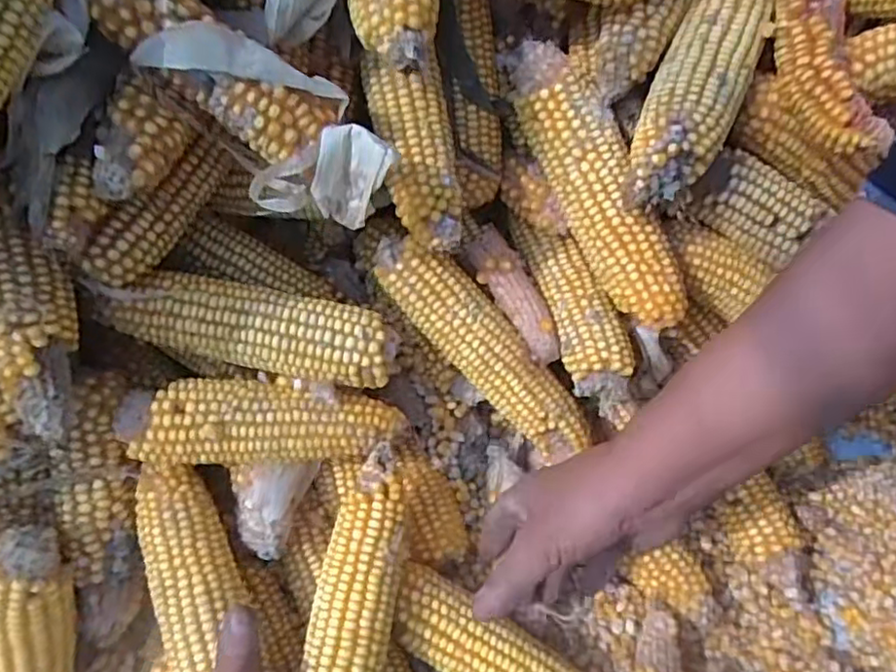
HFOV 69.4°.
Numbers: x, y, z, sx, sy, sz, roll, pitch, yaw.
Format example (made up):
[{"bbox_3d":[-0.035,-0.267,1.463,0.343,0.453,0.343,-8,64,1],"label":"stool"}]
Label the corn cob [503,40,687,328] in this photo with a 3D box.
[{"bbox_3d":[0.090,-0.094,0.402,0.045,0.049,0.198,-27,91,-14],"label":"corn cob"}]

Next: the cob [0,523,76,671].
[{"bbox_3d":[-0.234,0.169,0.367,0.040,0.135,0.044,11,18,7],"label":"cob"}]

